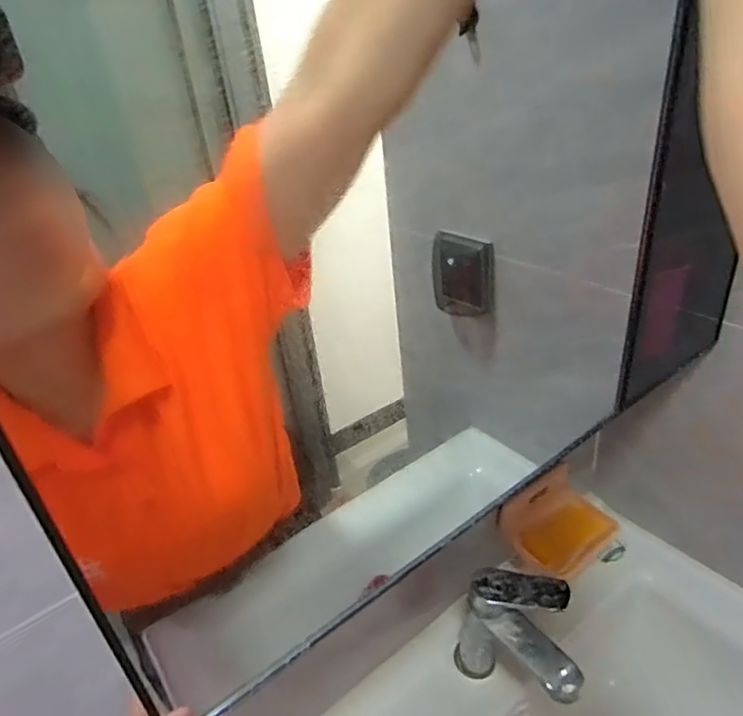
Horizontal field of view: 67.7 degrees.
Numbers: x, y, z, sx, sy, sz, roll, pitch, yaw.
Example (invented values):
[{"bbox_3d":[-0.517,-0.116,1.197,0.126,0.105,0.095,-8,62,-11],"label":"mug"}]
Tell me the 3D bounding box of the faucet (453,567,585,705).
[{"bbox_3d":[0.157,0.296,0.579,0.130,0.148,0.069,25,43,39],"label":"faucet"}]

